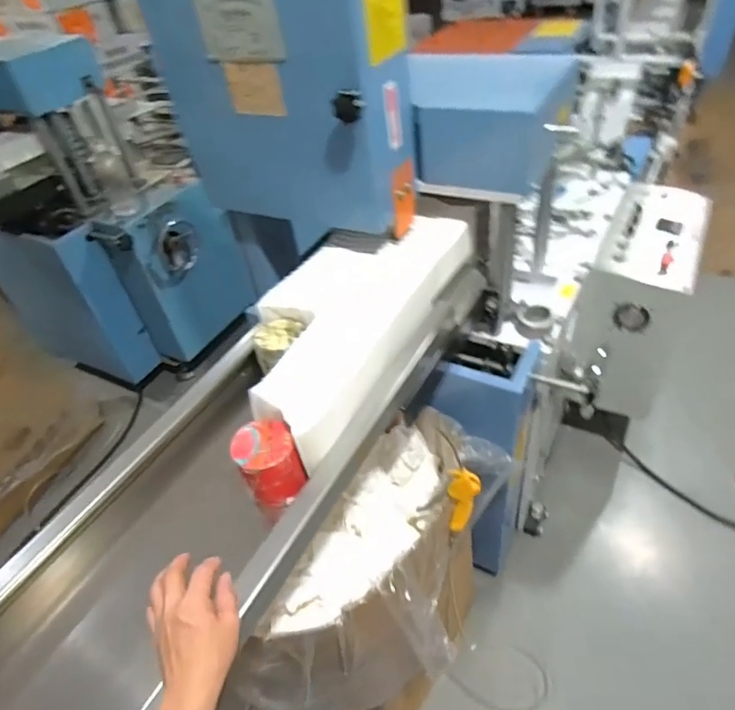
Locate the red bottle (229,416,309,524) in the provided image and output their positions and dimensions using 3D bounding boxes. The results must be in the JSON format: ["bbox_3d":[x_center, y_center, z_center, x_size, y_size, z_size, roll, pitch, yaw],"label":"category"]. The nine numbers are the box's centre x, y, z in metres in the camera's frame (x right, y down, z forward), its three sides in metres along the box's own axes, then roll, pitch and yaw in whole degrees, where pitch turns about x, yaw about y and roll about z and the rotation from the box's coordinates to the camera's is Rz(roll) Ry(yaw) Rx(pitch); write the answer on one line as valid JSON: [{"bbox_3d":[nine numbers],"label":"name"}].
[{"bbox_3d":[-0.137,0.152,0.717,0.080,0.099,0.088,-26,45,-19],"label":"red bottle"}]

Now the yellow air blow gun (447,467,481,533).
[{"bbox_3d":[0.172,0.261,0.933,0.055,0.155,0.031,-4,42,4],"label":"yellow air blow gun"}]

